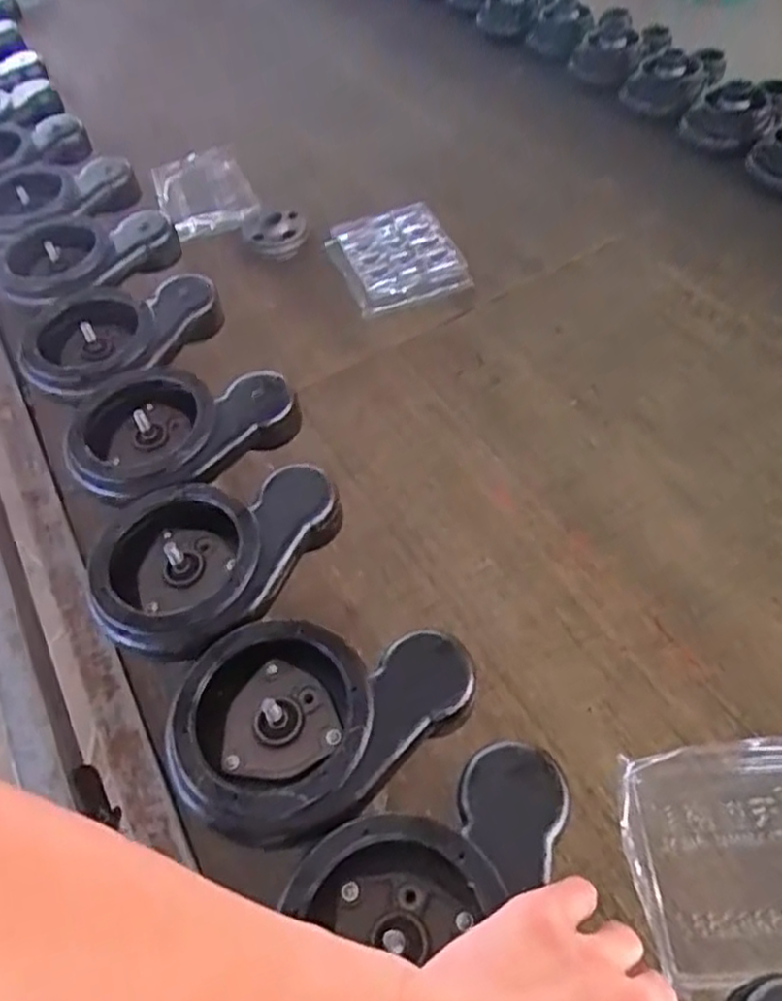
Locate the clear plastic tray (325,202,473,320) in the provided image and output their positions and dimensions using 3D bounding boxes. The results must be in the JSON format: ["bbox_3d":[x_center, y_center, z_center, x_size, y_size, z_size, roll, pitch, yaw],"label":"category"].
[{"bbox_3d":[0.009,-0.313,0.911,0.142,0.029,0.170,-16,53,-7],"label":"clear plastic tray"}]

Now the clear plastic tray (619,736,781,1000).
[{"bbox_3d":[0.251,0.237,0.473,0.173,0.029,0.147,-6,52,1],"label":"clear plastic tray"}]

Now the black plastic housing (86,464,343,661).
[{"bbox_3d":[-0.110,0.044,0.475,0.168,0.051,0.120,-19,53,-8],"label":"black plastic housing"}]

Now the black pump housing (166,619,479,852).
[{"bbox_3d":[-0.037,0.119,0.398,0.163,0.031,0.112,-19,53,-7],"label":"black pump housing"}]

